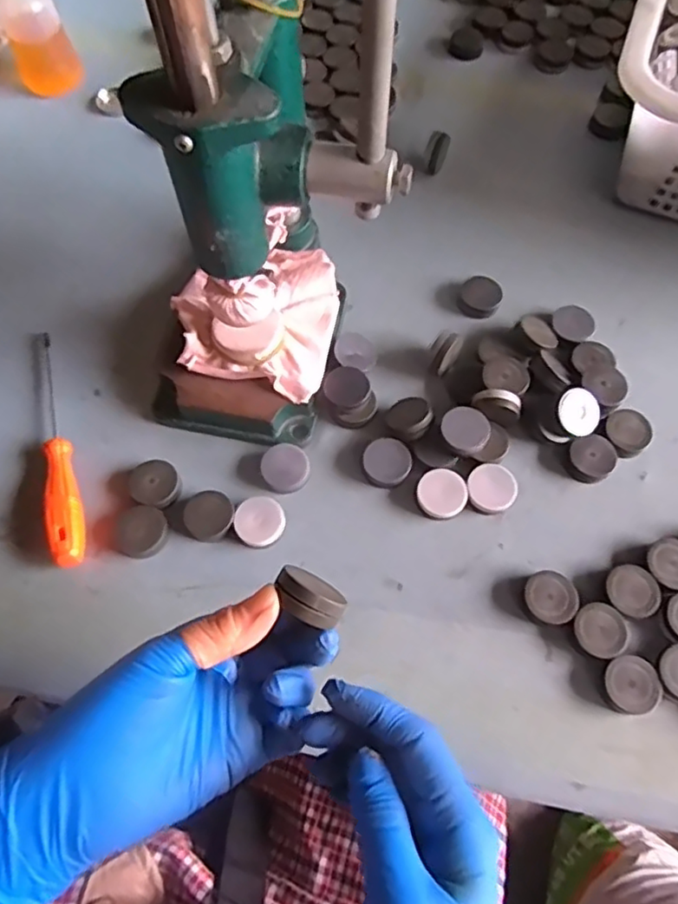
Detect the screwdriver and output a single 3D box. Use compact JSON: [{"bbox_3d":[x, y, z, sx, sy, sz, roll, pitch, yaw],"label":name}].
[{"bbox_3d":[-0.195,-0.010,0.431,0.020,0.020,0.185,-13,67,-6],"label":"screwdriver"}]

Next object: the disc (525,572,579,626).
[{"bbox_3d":[0.134,0.092,0.390,0.032,0.013,0.032,0,66,0],"label":"disc"}]

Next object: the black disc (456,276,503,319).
[{"bbox_3d":[0.112,-0.122,0.489,0.031,0.014,0.032,0,66,0],"label":"black disc"}]

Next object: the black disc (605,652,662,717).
[{"bbox_3d":[0.176,0.140,0.369,0.031,0.013,0.033,0,66,0],"label":"black disc"}]

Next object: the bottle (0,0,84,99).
[{"bbox_3d":[-0.285,-0.407,0.546,0.054,0.149,0.054,-26,69,-11],"label":"bottle"}]

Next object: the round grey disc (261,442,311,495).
[{"bbox_3d":[-0.037,0.011,0.427,0.033,0.012,0.033,0,88,-2],"label":"round grey disc"}]

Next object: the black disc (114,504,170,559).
[{"bbox_3d":[-0.131,0.051,0.406,0.033,0.013,0.034,0,66,0],"label":"black disc"}]

